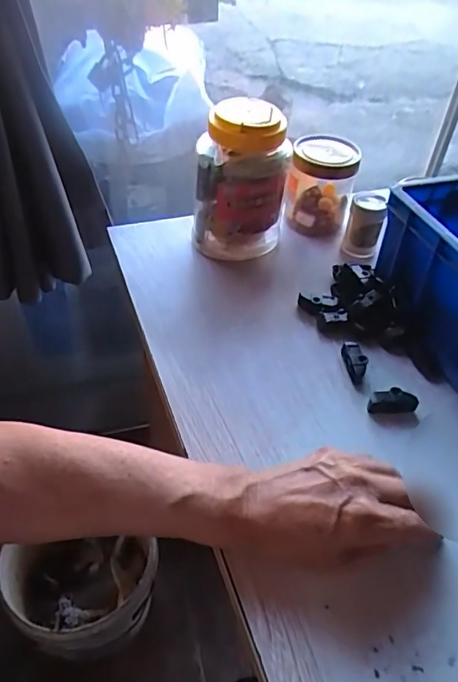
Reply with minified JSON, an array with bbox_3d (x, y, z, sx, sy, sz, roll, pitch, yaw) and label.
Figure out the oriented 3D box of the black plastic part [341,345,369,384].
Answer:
[{"bbox_3d":[0.129,0.025,0.522,0.020,0.023,0.046,0,46,-4],"label":"black plastic part"}]

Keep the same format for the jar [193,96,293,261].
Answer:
[{"bbox_3d":[0.015,-0.193,0.613,0.105,0.170,0.088,9,46,4],"label":"jar"}]

